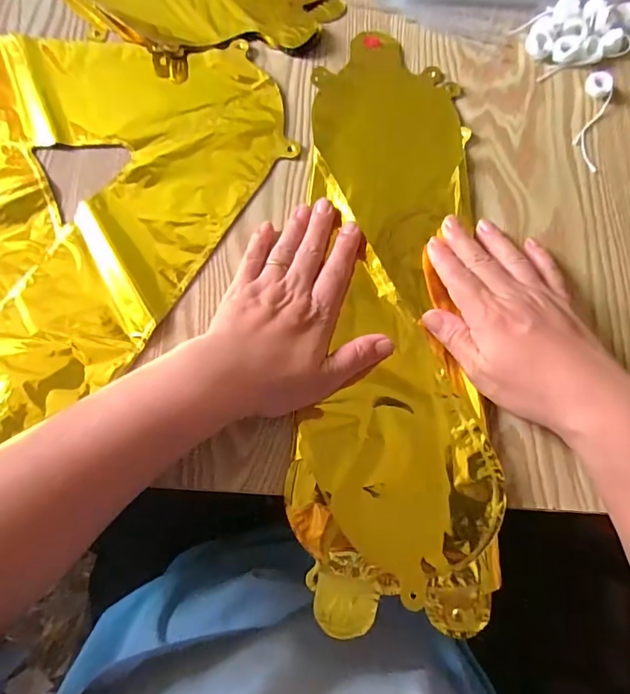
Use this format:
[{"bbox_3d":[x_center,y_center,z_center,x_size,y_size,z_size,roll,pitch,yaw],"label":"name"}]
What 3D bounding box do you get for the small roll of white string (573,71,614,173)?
[{"bbox_3d":[0.226,-0.184,0.370,0.022,0.011,0.087,16,74,3],"label":"small roll of white string"}]

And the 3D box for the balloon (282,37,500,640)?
[{"bbox_3d":[0.057,-0.040,0.331,0.126,0.016,0.430,2,74,3],"label":"balloon"}]

